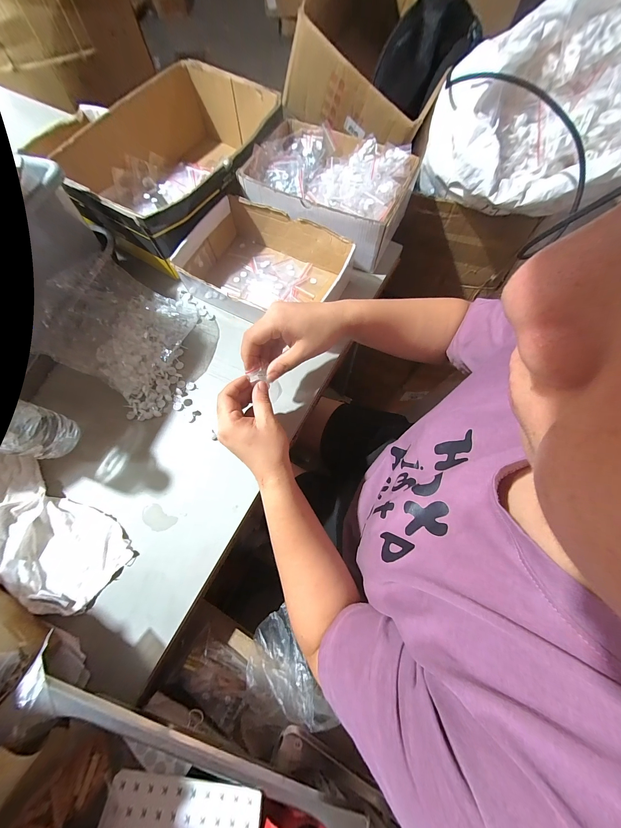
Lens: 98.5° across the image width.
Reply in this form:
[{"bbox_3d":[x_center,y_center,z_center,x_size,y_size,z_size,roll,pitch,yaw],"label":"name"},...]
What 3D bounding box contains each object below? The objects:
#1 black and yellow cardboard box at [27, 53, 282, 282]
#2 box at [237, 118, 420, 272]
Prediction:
[{"bbox_3d":[-0.223,-0.435,0.478,0.239,0.119,0.354,29,74,9],"label":"black and yellow cardboard box"},{"bbox_3d":[0.032,-0.379,0.456,0.259,0.086,0.187,23,73,7],"label":"box"}]

